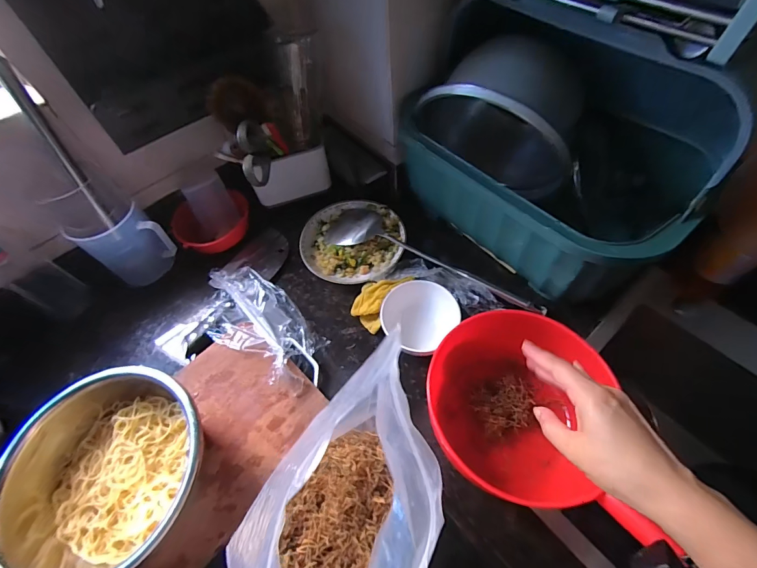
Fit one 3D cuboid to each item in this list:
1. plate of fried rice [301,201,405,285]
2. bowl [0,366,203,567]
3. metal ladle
[{"bbox_3d":[-0.043,-0.077,0.640,0.171,0.035,0.161,14,60,13],"label":"plate of fried rice"},{"bbox_3d":[-0.305,0.233,0.410,0.206,0.100,0.221,-2,58,3],"label":"bowl"},{"bbox_3d":[0.084,-0.046,0.593,0.378,0.033,0.076,23,62,17],"label":"metal ladle"}]

